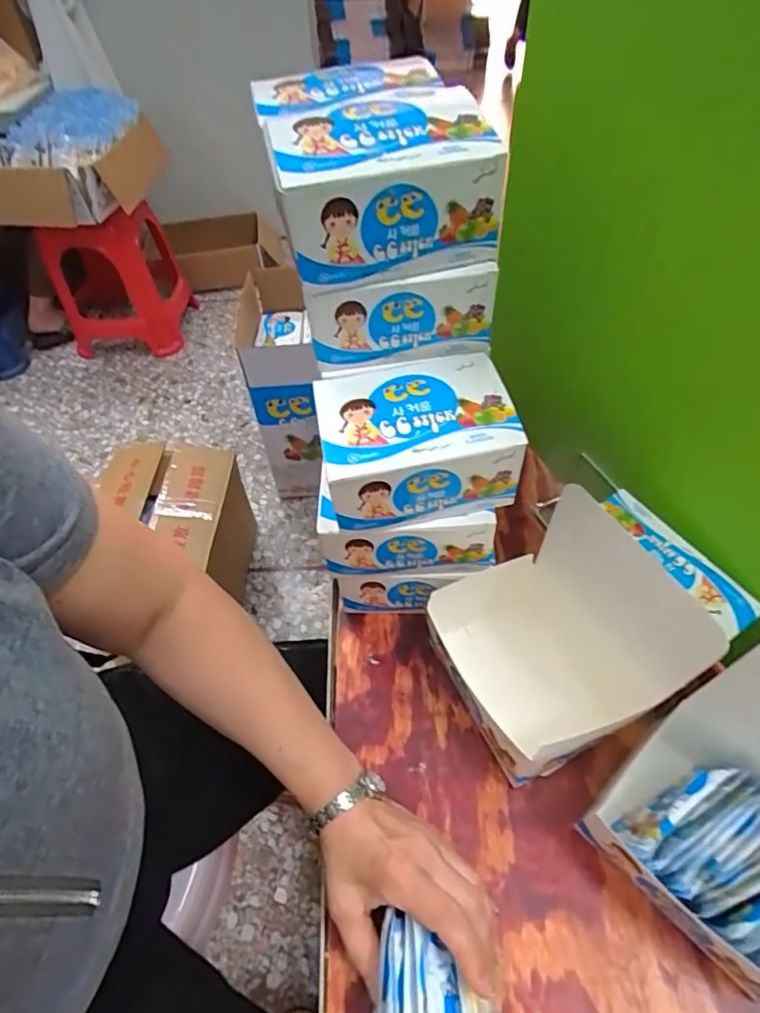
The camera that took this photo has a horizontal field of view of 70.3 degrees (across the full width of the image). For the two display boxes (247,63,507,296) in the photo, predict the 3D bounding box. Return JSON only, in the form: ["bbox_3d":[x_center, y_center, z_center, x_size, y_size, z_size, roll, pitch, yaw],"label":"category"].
[{"bbox_3d":[-0.011,-0.261,0.409,0.148,0.076,0.204,-12,52,-6],"label":"two display boxes"}]

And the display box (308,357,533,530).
[{"bbox_3d":[0.025,-0.055,0.423,0.143,0.067,0.109,-10,52,-5],"label":"display box"}]

